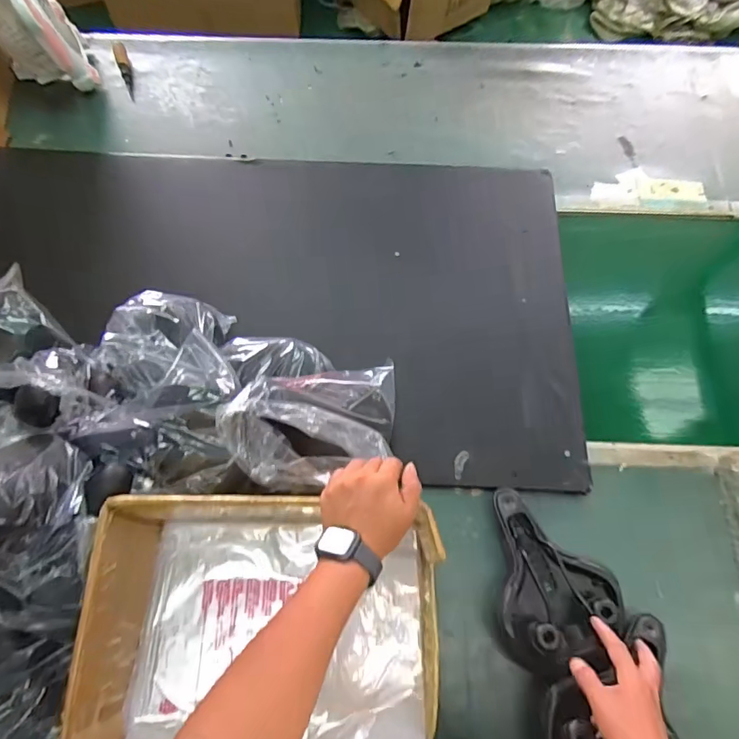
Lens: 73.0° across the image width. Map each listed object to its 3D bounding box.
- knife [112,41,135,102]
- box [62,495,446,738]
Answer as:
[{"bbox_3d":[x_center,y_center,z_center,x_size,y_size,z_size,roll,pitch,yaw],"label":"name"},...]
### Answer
[{"bbox_3d":[-0.579,-0.711,1.187,0.031,0.017,0.191,-19,69,-8],"label":"knife"},{"bbox_3d":[-0.118,0.337,0.638,0.408,0.200,0.312,1,67,0],"label":"box"}]

